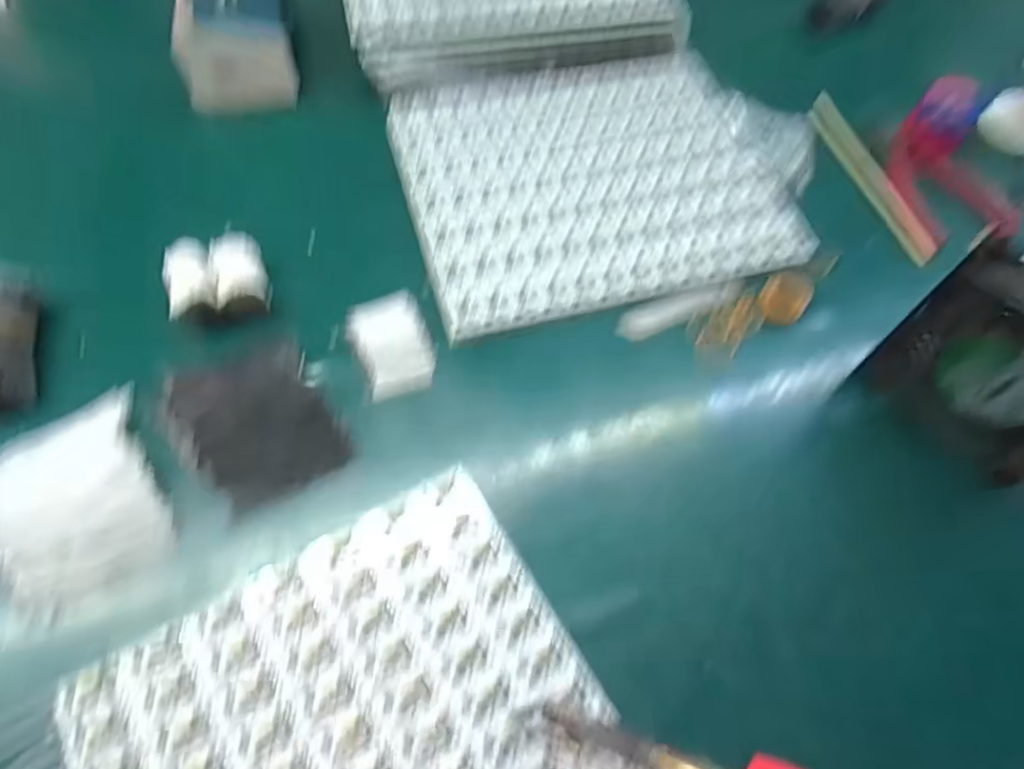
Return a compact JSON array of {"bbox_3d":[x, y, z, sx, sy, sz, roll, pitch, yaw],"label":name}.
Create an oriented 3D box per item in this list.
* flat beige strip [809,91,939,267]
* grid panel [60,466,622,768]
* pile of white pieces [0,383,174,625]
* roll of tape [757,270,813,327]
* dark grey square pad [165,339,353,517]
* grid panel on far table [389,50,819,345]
[{"bbox_3d":[0.311,-0.185,0.547,0.007,0.021,0.192,15,50,-46],"label":"flat beige strip"},{"bbox_3d":[-0.055,0.215,0.306,0.243,0.016,0.294,-29,68,-17],"label":"grid panel"},{"bbox_3d":[-0.260,0.068,0.368,0.088,0.014,0.127,-28,68,-17],"label":"pile of white pieces"},{"bbox_3d":[0.206,-0.066,0.471,0.035,0.016,0.044,33,65,13],"label":"roll of tape"},{"bbox_3d":[-0.165,0.022,0.402,0.087,0.008,0.110,-30,69,-18],"label":"dark grey square pad"},{"bbox_3d":[0.067,-0.175,0.519,0.300,0.009,0.246,-12,64,-10],"label":"grid panel on far table"}]

